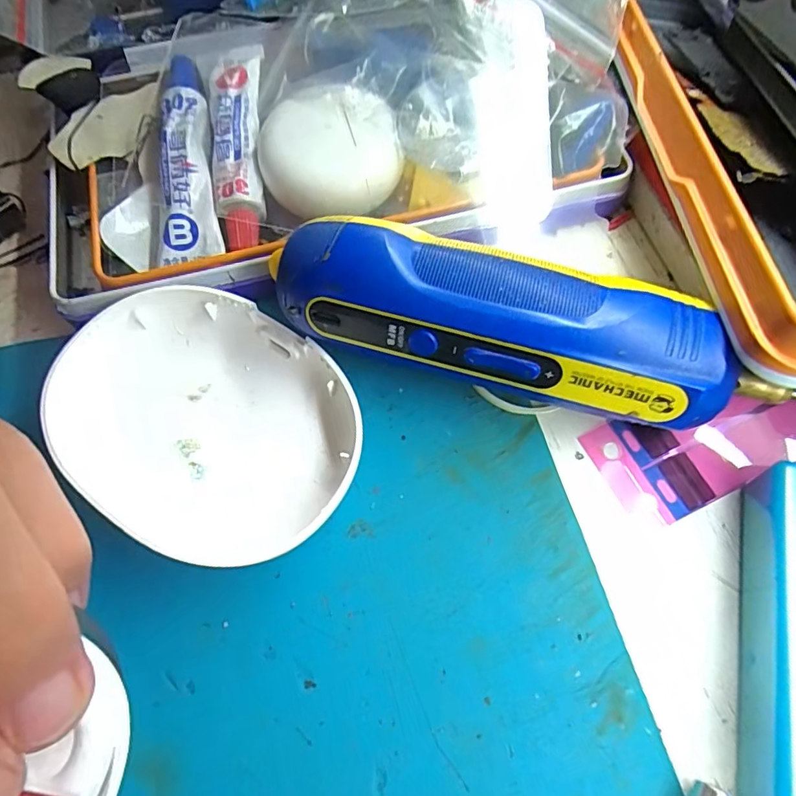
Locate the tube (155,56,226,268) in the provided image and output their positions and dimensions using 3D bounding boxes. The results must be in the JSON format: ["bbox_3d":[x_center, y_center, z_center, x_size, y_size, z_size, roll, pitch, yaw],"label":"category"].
[{"bbox_3d":[-0.071,-0.083,0.173,0.019,0.013,0.084,-6,81,-2],"label":"tube"}]

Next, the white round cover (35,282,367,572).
[{"bbox_3d":[-0.053,0.006,0.141,0.080,0.017,0.064,34,71,15],"label":"white round cover"}]

